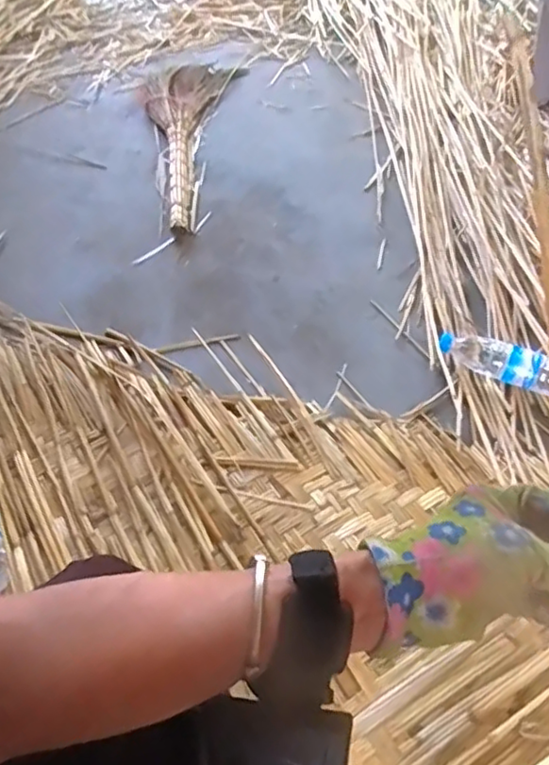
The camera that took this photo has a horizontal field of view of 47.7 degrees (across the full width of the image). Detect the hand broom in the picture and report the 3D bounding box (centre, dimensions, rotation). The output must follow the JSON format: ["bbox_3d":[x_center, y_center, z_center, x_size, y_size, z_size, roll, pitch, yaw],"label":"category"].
[{"bbox_3d":[-0.241,-0.626,1.545,0.221,0.053,0.787,7,50,3],"label":"hand broom"}]

